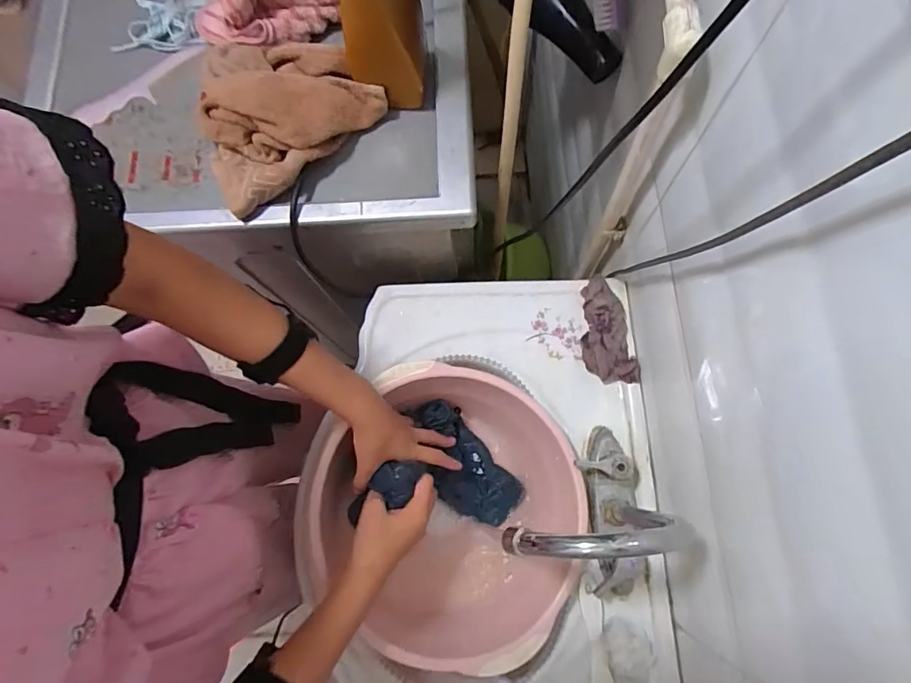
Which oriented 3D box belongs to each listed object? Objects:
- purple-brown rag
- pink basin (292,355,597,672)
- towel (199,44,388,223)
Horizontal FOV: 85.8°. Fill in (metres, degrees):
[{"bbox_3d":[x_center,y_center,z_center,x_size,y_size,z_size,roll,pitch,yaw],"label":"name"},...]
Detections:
[{"bbox_3d":[0.191,-0.014,0.643,0.063,0.028,0.145,-12,74,0],"label":"purple-brown rag"},{"bbox_3d":[0.007,0.197,0.609,0.286,0.147,0.326,-22,74,-3],"label":"pink basin"},{"bbox_3d":[-0.220,-0.275,0.568,0.212,0.065,0.186,-41,76,-8],"label":"towel"}]

